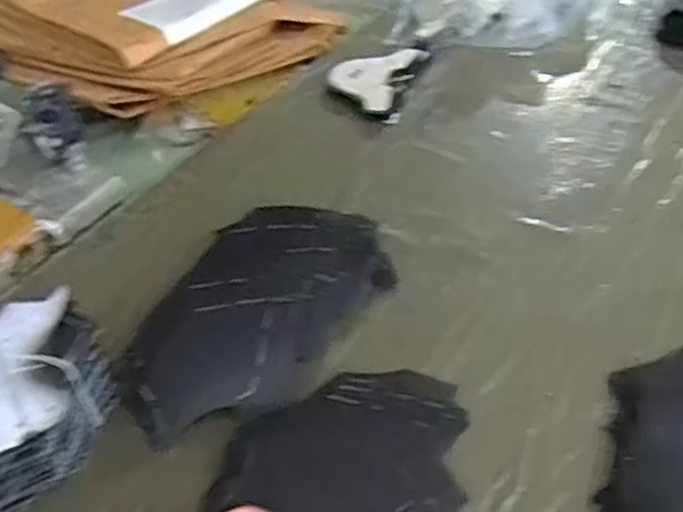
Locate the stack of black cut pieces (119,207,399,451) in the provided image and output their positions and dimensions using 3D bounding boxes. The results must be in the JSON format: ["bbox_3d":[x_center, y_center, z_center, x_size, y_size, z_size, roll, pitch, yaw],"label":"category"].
[{"bbox_3d":[-0.072,0.035,0.569,0.141,0.055,0.243,21,50,29],"label":"stack of black cut pieces"}]

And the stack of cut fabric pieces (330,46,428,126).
[{"bbox_3d":[0.037,-0.215,0.843,0.098,0.029,0.142,9,45,18],"label":"stack of cut fabric pieces"}]

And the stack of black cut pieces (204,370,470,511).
[{"bbox_3d":[0.011,0.138,0.469,0.174,0.023,0.132,-28,48,-23],"label":"stack of black cut pieces"}]

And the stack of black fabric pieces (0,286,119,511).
[{"bbox_3d":[-0.229,0.108,0.478,0.149,0.093,0.093,-37,49,-28],"label":"stack of black fabric pieces"}]

